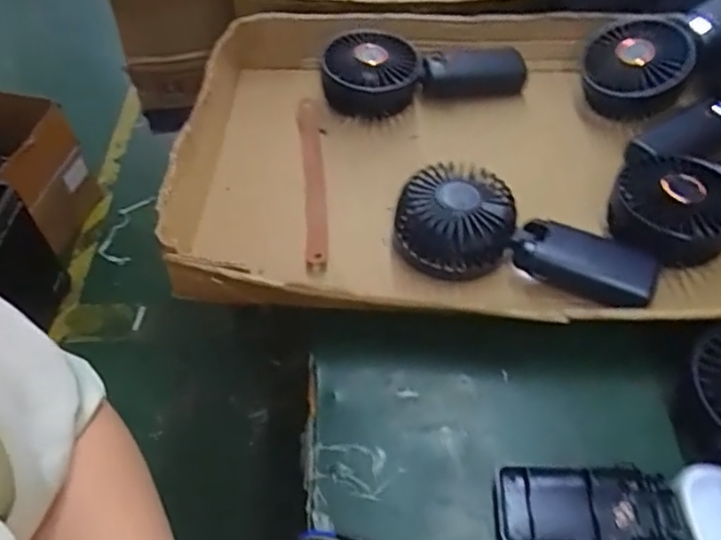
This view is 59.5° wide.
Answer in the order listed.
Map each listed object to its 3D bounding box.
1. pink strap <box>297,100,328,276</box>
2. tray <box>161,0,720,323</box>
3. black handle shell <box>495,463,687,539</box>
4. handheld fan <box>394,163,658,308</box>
[{"bbox_3d":[-0.039,-0.071,0.514,0.016,0.023,0.186,-7,51,1],"label":"pink strap"},{"bbox_3d":[0.126,-0.100,0.509,0.519,0.081,0.354,2,51,4],"label":"tray"},{"bbox_3d":[0.123,0.131,0.346,0.093,0.014,0.046,-3,51,4],"label":"black handle shell"},{"bbox_3d":[0.110,-0.017,0.441,0.179,0.047,0.081,22,56,20],"label":"handheld fan"}]

